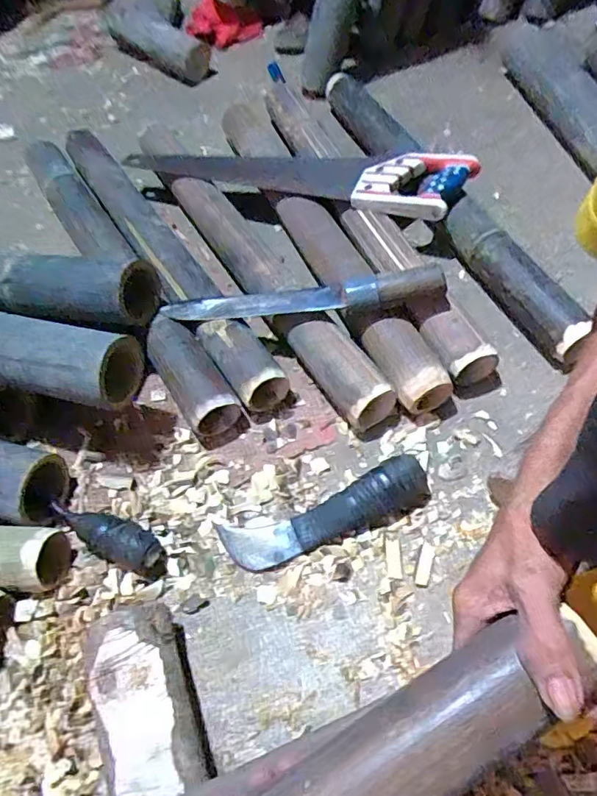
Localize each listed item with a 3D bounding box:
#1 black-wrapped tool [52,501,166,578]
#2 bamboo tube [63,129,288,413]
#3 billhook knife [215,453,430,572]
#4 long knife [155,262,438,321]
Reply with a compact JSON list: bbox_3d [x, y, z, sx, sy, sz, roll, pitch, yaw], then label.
[{"bbox_3d":[-0.189,0.133,0.510,0.126,0.034,0.035,15,59,14],"label":"black-wrapped tool"},{"bbox_3d":[-0.218,-0.240,0.765,0.064,0.063,0.722,-29,59,-15],"label":"bamboo tube"},{"bbox_3d":[0.027,0.114,0.519,0.208,0.035,0.051,-17,57,-7],"label":"billhook knife"},{"bbox_3d":[-0.002,-0.120,0.603,0.316,0.052,0.033,-1,56,4],"label":"long knife"}]

